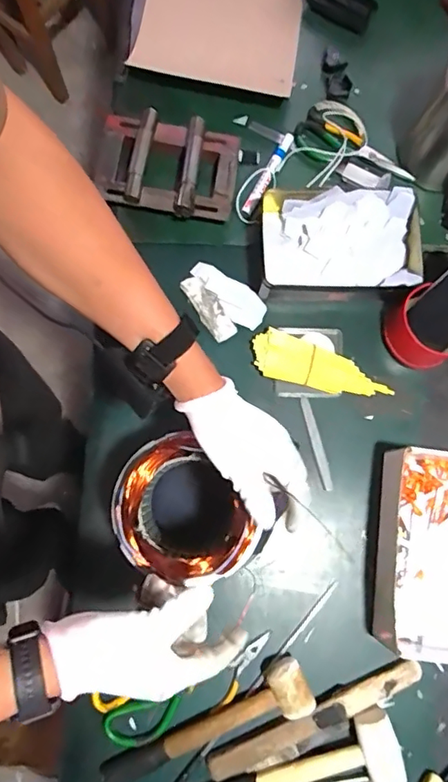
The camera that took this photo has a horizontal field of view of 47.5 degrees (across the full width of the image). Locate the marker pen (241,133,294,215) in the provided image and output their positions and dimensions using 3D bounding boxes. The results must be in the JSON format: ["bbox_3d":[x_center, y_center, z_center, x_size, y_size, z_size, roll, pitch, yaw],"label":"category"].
[{"bbox_3d":[0.064,-0.319,0.747,0.017,0.017,0.138,27,79,5],"label":"marker pen"}]

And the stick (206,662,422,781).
[{"bbox_3d":[0.114,0.404,0.619,0.273,0.018,0.043,-21,80,-5],"label":"stick"}]

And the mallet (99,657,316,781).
[{"bbox_3d":[-0.023,0.388,0.601,0.258,0.035,0.063,-18,79,-4],"label":"mallet"}]

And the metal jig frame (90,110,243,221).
[{"bbox_3d":[-0.081,-0.314,0.725,0.194,0.057,0.137,10,78,1],"label":"metal jig frame"}]

